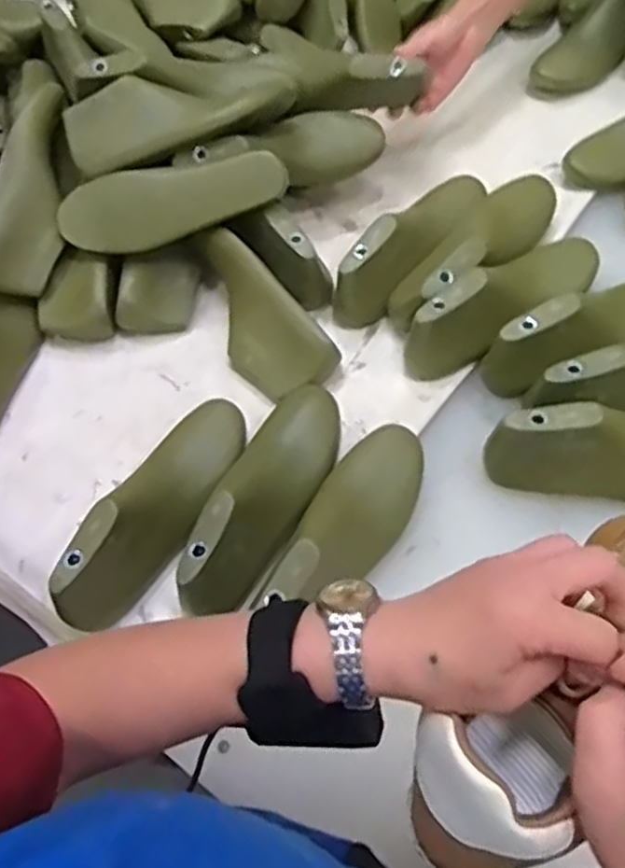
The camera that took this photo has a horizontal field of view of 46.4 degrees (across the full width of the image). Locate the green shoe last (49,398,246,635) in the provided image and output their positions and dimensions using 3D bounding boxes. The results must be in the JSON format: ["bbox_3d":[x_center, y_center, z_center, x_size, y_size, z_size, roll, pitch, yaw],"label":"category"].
[{"bbox_3d":[-0.134,0.062,0.658,0.074,0.081,0.252,17,61,14],"label":"green shoe last"}]

